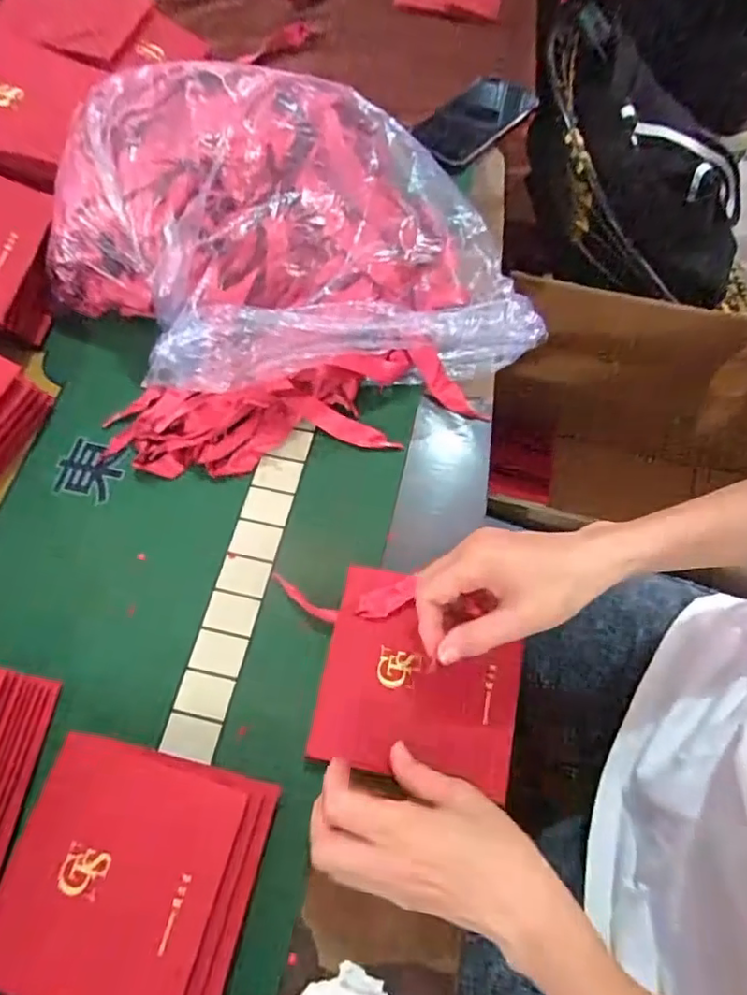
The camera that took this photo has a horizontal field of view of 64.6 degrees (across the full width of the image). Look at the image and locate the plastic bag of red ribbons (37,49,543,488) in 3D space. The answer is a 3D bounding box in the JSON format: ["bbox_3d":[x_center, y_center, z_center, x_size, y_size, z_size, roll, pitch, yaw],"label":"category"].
[{"bbox_3d":[-0.080,-0.215,0.509,0.393,0.155,0.327,-10,65,-4],"label":"plastic bag of red ribbons"}]

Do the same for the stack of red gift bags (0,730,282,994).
[{"bbox_3d":[-0.152,0.239,0.372,0.149,0.037,0.141,12,66,7],"label":"stack of red gift bags"}]

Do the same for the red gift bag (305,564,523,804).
[{"bbox_3d":[0.033,0.124,0.419,0.134,0.008,0.133,9,66,5],"label":"red gift bag"}]

